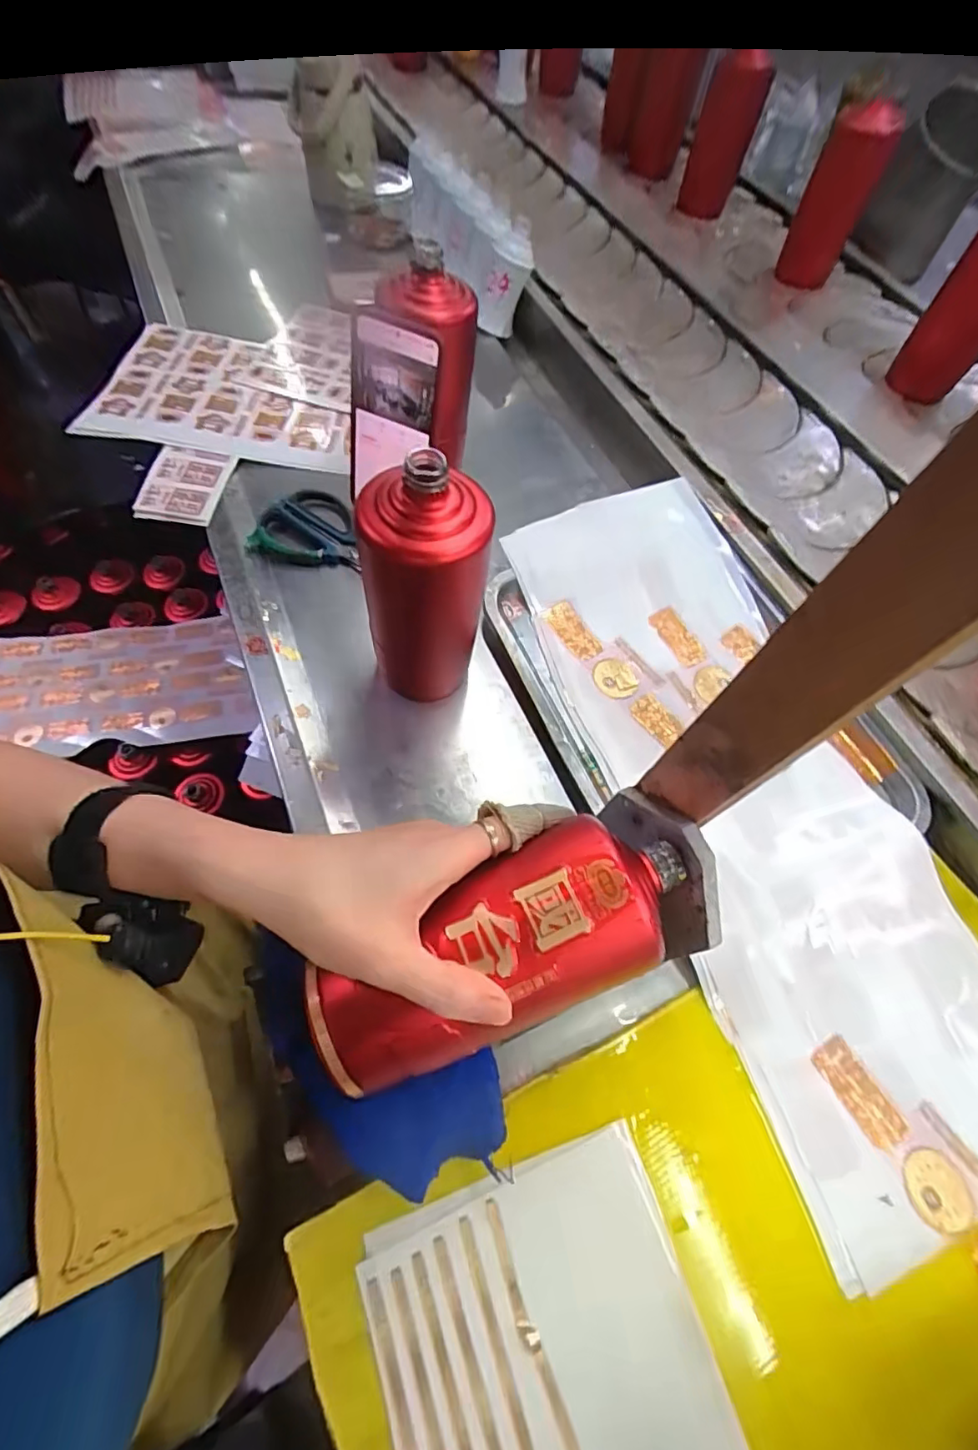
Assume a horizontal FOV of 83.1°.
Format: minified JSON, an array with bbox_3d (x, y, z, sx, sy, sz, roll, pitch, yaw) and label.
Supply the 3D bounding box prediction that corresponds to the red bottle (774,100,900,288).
[{"bbox_3d":[0.479,-0.724,0.764,0.082,0.162,0.062,24,64,9],"label":"red bottle"}]

